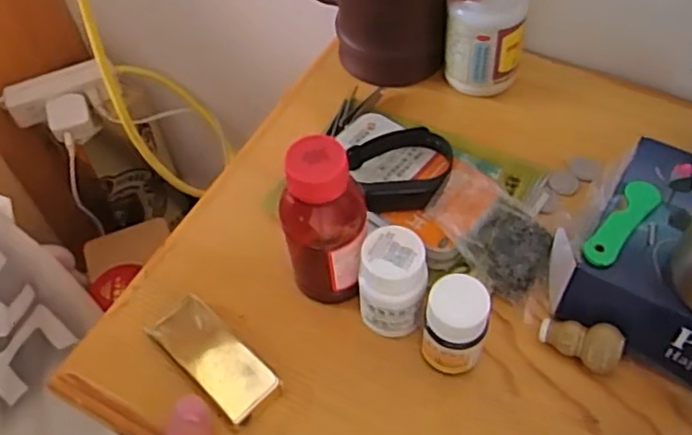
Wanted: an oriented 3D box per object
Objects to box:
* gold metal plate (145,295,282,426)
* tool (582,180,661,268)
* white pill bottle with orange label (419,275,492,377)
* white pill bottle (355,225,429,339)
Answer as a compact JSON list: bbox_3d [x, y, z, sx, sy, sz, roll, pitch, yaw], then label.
[{"bbox_3d":[-0.070,0.075,0.355,0.032,0.015,0.074,-40,61,-22],"label":"gold metal plate"},{"bbox_3d":[0.144,0.002,0.347,0.017,0.004,0.059,32,63,24],"label":"tool"},{"bbox_3d":[0.054,0.056,0.334,0.029,0.058,0.028,11,56,12],"label":"white pill bottle with orange label"},{"bbox_3d":[0.024,0.037,0.349,0.034,0.060,0.033,-1,54,3],"label":"white pill bottle"}]

